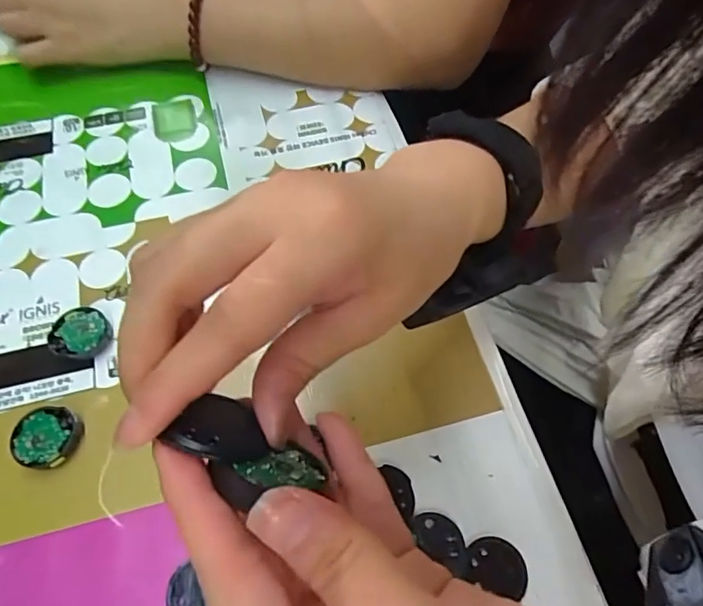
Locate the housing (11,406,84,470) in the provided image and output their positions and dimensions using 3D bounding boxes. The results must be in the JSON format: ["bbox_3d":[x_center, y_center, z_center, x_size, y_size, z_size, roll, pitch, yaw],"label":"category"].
[{"bbox_3d":[-0.152,0.068,0.267,0.032,0.009,0.030,0,63,0],"label":"housing"}]

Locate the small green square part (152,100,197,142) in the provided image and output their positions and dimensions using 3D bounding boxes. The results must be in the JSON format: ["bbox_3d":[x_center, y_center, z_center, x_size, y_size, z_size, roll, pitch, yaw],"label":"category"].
[{"bbox_3d":[-0.127,-0.130,0.378,0.029,0.004,0.037,-14,63,-7],"label":"small green square part"}]

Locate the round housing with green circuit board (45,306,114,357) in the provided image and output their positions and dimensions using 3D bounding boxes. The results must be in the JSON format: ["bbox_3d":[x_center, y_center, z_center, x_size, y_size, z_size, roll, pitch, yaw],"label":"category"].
[{"bbox_3d":[-0.150,0.018,0.294,0.031,0.010,0.028,8,63,4],"label":"round housing with green circuit board"}]

